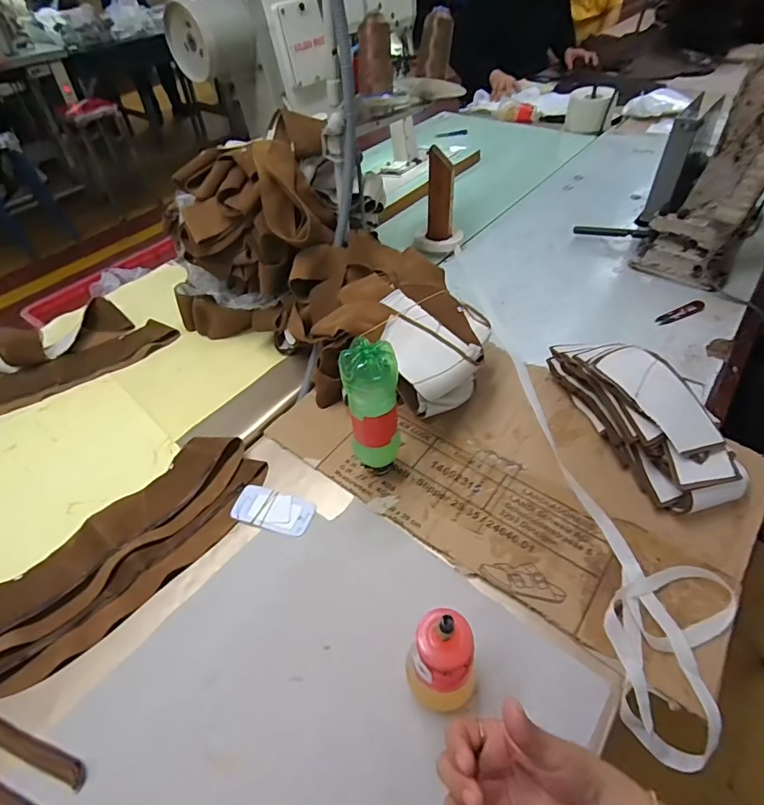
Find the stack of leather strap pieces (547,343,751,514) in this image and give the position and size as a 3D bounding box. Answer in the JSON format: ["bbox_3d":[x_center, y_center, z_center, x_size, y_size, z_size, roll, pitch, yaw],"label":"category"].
[{"bbox_3d":[0.332,0.008,0.602,0.101,0.106,0.278,-17,50,-13],"label":"stack of leather strap pieces"}]

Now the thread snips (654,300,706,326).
[{"bbox_3d":[0.508,-0.153,0.790,0.108,0.011,0.022,-21,51,-16],"label":"thread snips"}]

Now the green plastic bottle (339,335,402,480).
[{"bbox_3d":[-0.010,0.017,0.559,0.060,0.205,0.065,-3,48,-1],"label":"green plastic bottle"}]

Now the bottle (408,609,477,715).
[{"bbox_3d":[0.057,0.227,0.406,0.060,0.156,0.056,-1,48,1],"label":"bottle"}]

